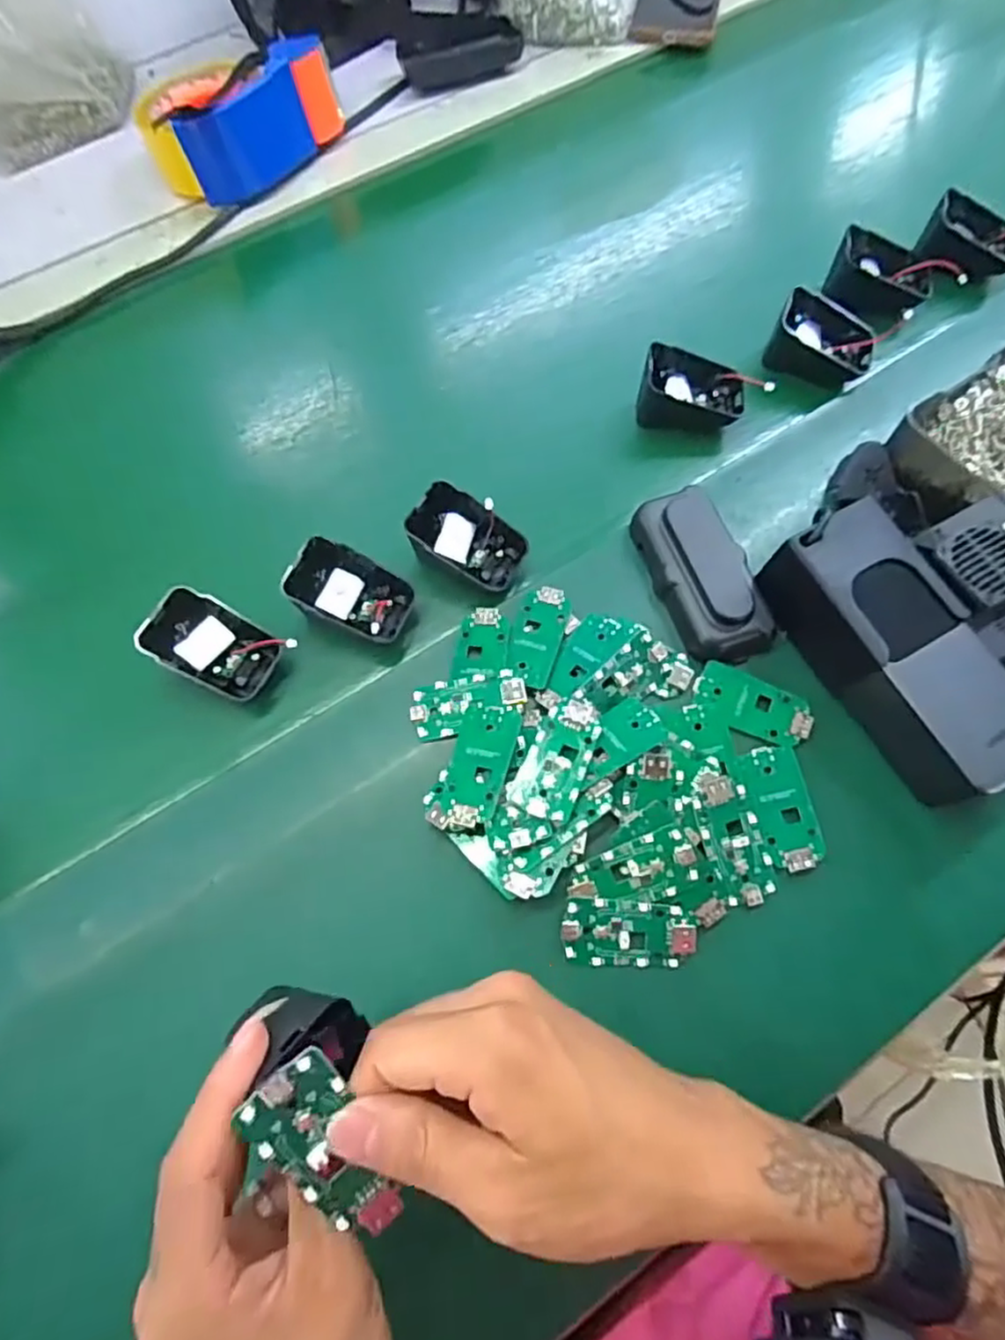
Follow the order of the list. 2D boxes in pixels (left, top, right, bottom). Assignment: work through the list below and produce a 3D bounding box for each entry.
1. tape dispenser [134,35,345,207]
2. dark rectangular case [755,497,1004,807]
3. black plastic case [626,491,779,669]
[{"bbox_3d":[-0.217,-0.446,0.554,0.149,0.066,0.094,-39,72,-14],"label":"tape dispenser"},{"bbox_3d":[0.207,-0.009,0.359,0.058,0.051,0.151,-27,69,-10],"label":"dark rectangular case"},{"bbox_3d":[0.116,-0.056,0.400,0.050,0.022,0.103,-17,68,-6],"label":"black plastic case"}]

